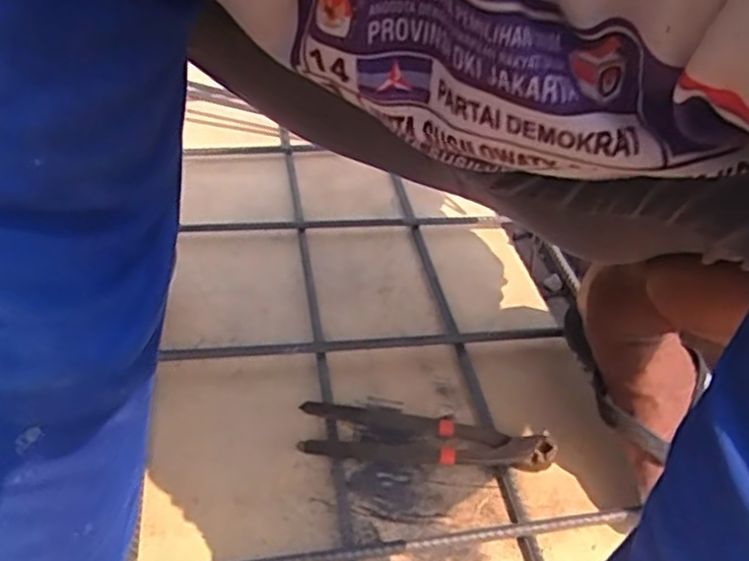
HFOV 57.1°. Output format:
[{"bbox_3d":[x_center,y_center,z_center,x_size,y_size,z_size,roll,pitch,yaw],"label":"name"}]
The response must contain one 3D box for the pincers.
[{"bbox_3d":[0.045,0.138,0.618,0.216,0.024,0.064,5,39,-1],"label":"pincers"}]

